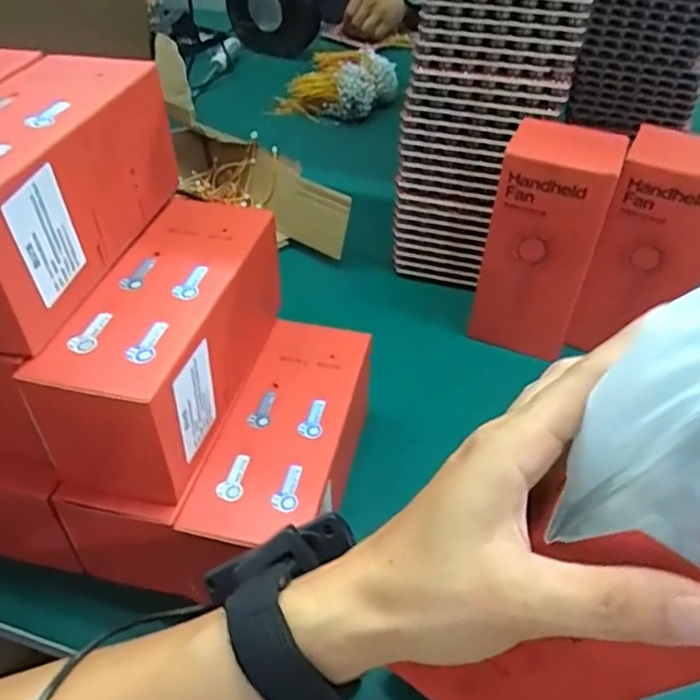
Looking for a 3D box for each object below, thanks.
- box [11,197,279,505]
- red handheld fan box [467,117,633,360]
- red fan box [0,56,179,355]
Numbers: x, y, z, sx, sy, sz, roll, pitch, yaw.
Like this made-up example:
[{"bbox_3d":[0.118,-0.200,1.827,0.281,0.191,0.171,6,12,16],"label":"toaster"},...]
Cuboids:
[{"bbox_3d":[-0.109,-0.008,0.398,0.084,0.087,0.186,14,44,13],"label":"box"},{"bbox_3d":[0.160,-0.088,0.536,0.086,0.192,0.053,13,44,12],"label":"red handheld fan box"},{"bbox_3d":[-0.174,-0.090,0.360,0.084,0.091,0.182,13,44,11],"label":"red fan box"}]

